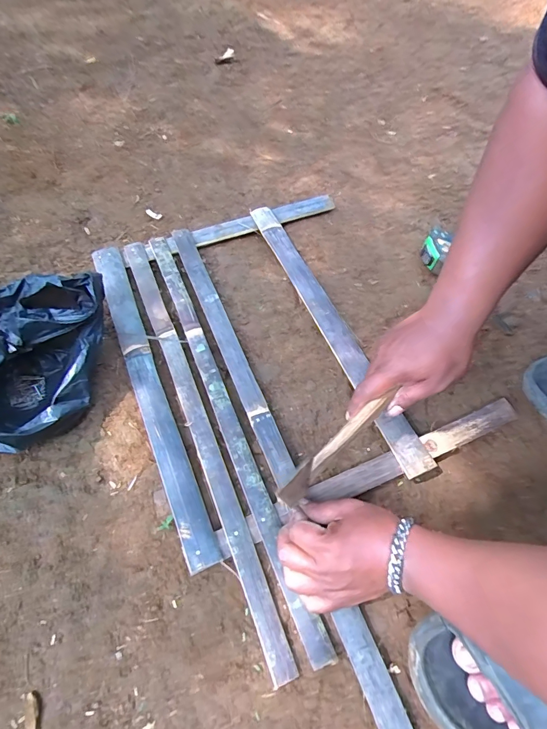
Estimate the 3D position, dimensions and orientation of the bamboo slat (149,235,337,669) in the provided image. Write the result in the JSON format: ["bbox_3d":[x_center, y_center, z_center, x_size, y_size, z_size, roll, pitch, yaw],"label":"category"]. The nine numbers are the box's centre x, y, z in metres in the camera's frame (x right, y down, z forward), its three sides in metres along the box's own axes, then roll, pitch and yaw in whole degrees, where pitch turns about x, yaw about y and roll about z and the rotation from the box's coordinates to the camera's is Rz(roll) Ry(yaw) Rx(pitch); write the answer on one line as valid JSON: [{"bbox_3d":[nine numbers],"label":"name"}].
[{"bbox_3d":[-0.065,0.046,0.507,0.026,0.010,0.575,-19,64,-13],"label":"bamboo slat"}]

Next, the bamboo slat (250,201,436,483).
[{"bbox_3d":[0.074,-0.066,0.567,0.039,0.010,0.472,-23,64,-8],"label":"bamboo slat"}]

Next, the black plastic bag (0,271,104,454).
[{"bbox_3d":[-0.296,-0.007,0.470,0.161,0.120,0.191,11,60,4],"label":"black plastic bag"}]

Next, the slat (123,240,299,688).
[{"bbox_3d":[-0.098,0.057,0.495,0.027,0.011,0.567,-20,66,-12],"label":"slat"}]

